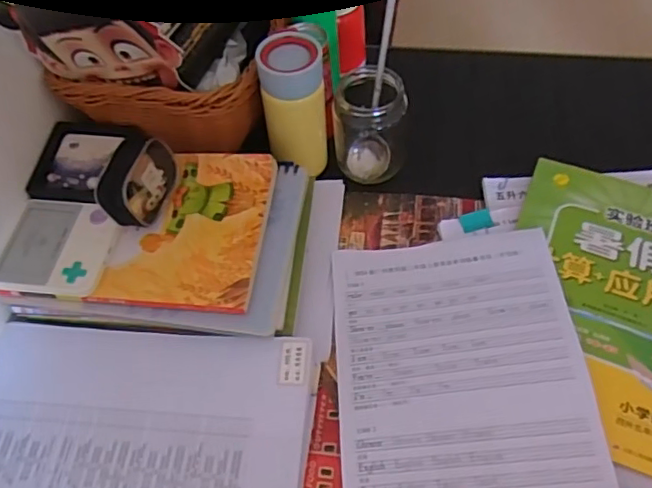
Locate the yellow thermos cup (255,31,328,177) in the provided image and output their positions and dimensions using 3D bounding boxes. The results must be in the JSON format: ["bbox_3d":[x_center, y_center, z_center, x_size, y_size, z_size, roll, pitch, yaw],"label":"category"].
[{"bbox_3d":[-0.032,-0.145,0.612,0.062,0.136,0.071,-3,57,3],"label":"yellow thermos cup"}]

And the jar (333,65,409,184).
[{"bbox_3d":[0.049,-0.124,0.633,0.073,0.113,0.067,-2,57,3],"label":"jar"}]

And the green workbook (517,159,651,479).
[{"bbox_3d":[0.273,0.055,0.538,0.201,0.013,0.293,17,60,15],"label":"green workbook"}]

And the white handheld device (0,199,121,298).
[{"bbox_3d":[-0.251,0.001,0.549,0.100,0.014,0.097,8,58,10],"label":"white handheld device"}]

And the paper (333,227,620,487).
[{"bbox_3d":[0.114,0.119,0.503,0.206,0.022,0.291,-8,57,9],"label":"paper"}]

